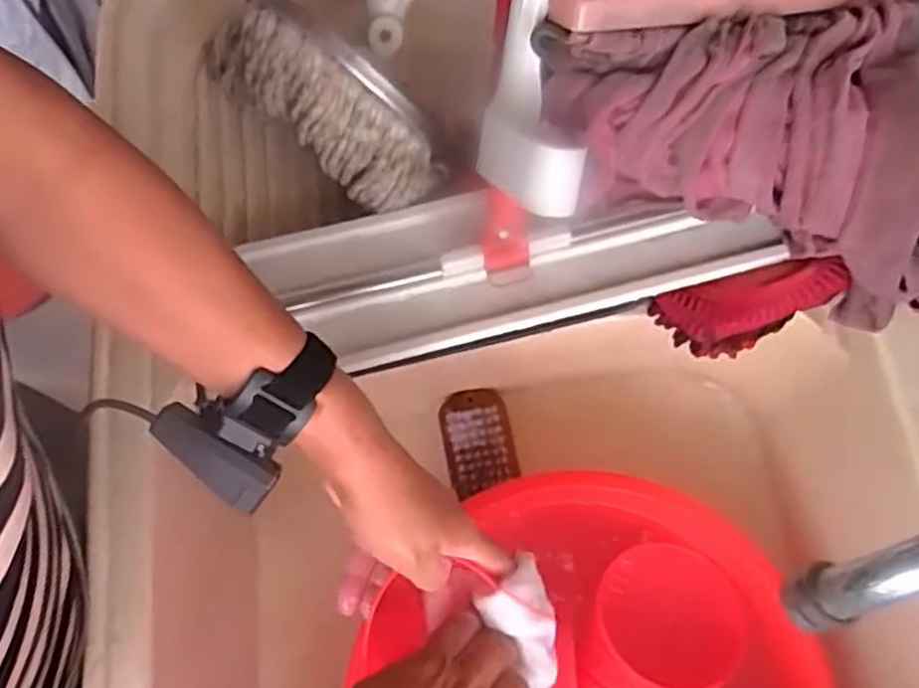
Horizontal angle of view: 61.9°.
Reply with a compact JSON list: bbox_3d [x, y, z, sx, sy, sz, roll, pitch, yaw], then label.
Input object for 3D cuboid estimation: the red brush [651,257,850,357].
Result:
[{"bbox_3d":[0.201,-0.023,0.529,0.125,0.059,0.049,-18,72,17],"label":"red brush"}]

